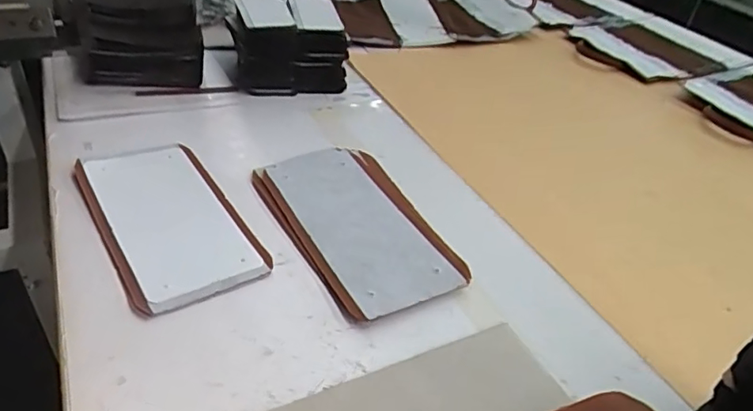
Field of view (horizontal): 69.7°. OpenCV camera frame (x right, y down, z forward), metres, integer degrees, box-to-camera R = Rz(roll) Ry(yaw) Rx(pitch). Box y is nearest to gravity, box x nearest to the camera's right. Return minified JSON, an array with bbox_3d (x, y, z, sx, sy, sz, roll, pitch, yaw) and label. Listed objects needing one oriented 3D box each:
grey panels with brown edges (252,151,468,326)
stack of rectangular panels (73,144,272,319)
[{"bbox_3d":[-0.019,0.015,0.593,0.148,0.013,0.259,-16,43,-26],"label":"grey panels with brown edges"},{"bbox_3d":[-0.217,0.011,0.562,0.130,0.018,0.244,-20,45,-30],"label":"stack of rectangular panels"}]

